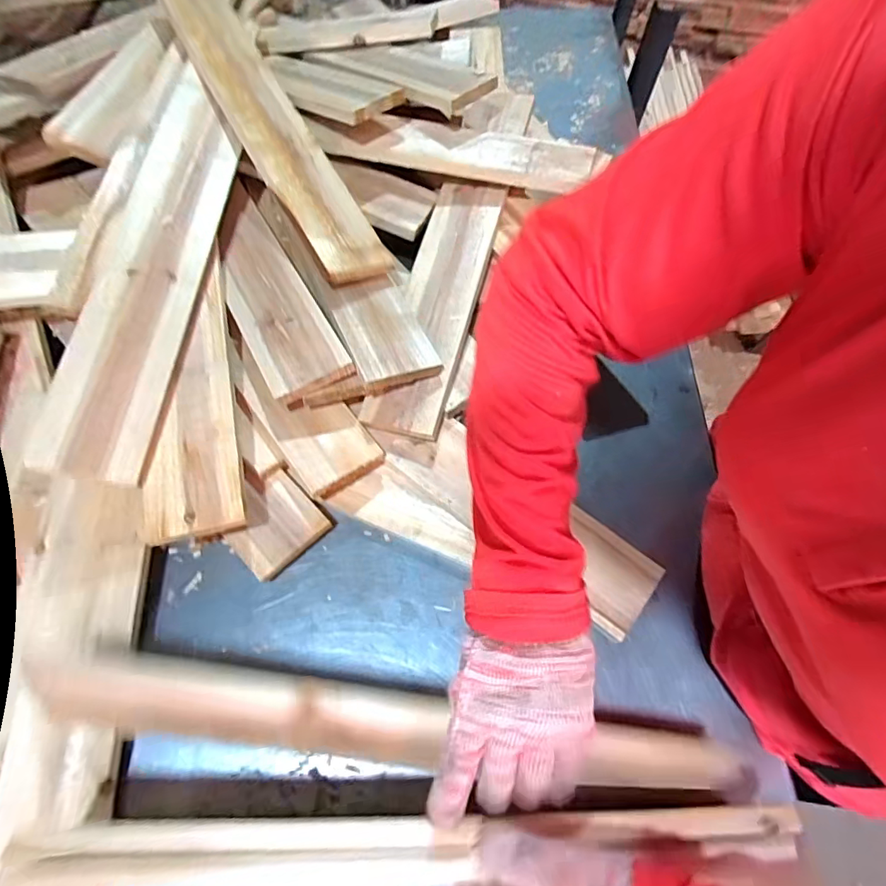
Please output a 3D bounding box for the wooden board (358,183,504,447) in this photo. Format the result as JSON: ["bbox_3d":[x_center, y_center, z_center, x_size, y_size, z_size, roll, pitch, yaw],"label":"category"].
[{"bbox_3d":[-0.004,-0.160,0.540,0.080,0.015,0.320,11,69,13],"label":"wooden board"}]

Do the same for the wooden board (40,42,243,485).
[{"bbox_3d":[-0.277,-0.195,0.492,0.088,0.024,0.479,12,65,-28],"label":"wooden board"}]

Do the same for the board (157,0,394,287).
[{"bbox_3d":[-0.205,-0.380,0.563,0.082,0.026,0.487,-24,74,-33],"label":"board"}]

